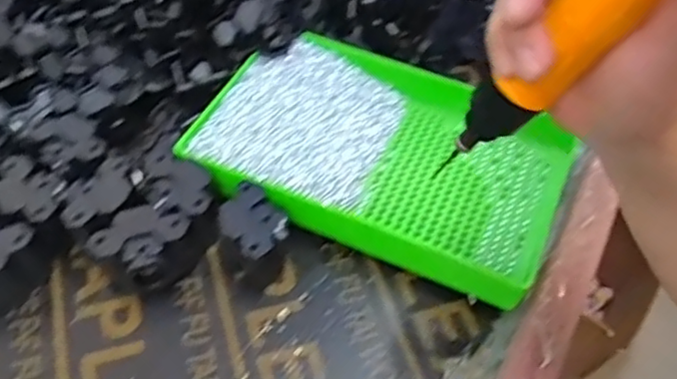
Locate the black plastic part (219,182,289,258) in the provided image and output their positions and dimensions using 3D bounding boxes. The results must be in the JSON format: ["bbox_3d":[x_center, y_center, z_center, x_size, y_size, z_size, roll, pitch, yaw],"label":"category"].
[{"bbox_3d":[-0.052,0.019,0.405,0.036,0.010,0.048,-31,60,-24],"label":"black plastic part"}]

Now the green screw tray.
[{"bbox_3d":[0.032,-0.026,0.465,0.242,0.038,0.157,23,55,14],"label":"green screw tray"}]

